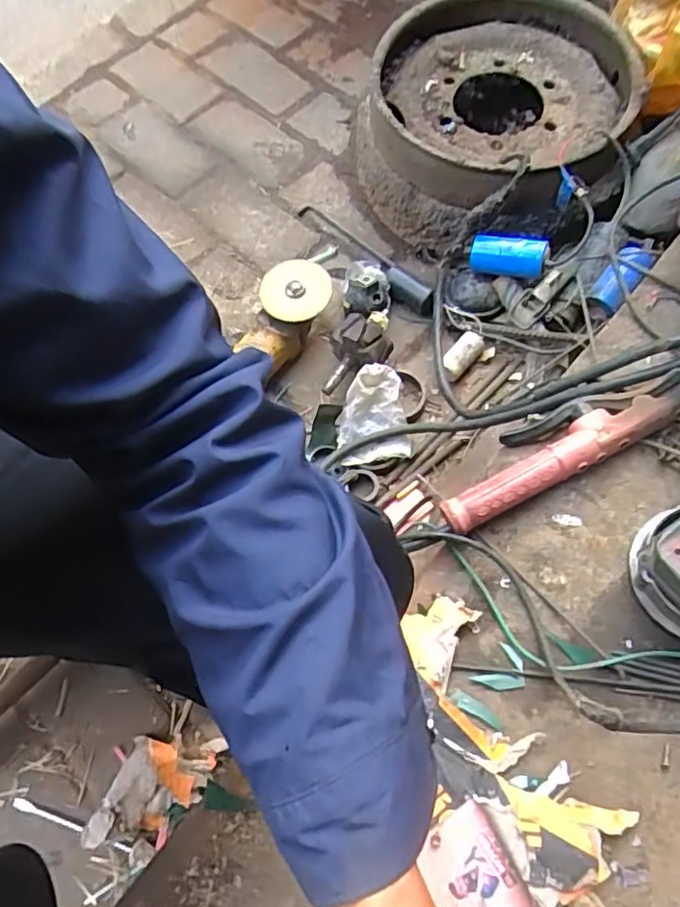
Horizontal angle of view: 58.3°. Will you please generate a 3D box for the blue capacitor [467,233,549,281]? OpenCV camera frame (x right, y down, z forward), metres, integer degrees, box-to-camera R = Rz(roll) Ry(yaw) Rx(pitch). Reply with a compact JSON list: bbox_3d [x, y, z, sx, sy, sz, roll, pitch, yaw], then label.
[{"bbox_3d":[0.236,-0.280,0.855,0.101,0.056,0.043,12,67,7],"label":"blue capacitor"}]

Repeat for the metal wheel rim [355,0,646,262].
[{"bbox_3d":[0.229,-0.506,0.944,0.383,0.175,0.403,-1,66,1],"label":"metal wheel rim"}]

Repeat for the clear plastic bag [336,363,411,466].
[{"bbox_3d":[0.040,-0.054,0.807,0.094,0.051,0.122,-8,66,-2],"label":"clear plastic bag"}]

